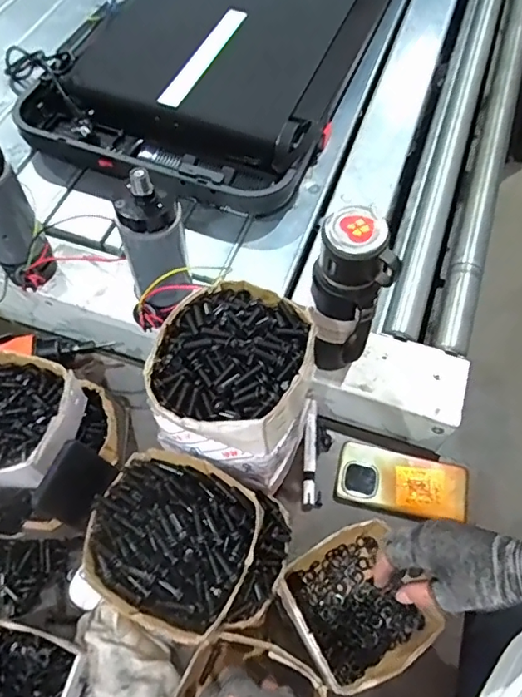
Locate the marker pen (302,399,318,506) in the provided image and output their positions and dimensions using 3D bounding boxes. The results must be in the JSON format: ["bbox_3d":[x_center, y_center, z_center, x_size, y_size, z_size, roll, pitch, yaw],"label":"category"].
[{"bbox_3d":[0.066,0.136,0.694,0.017,0.011,0.137,4,61,1],"label":"marker pen"}]

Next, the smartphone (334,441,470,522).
[{"bbox_3d":[0.184,0.173,0.679,0.167,0.017,0.085,11,61,5],"label":"smartphone"}]

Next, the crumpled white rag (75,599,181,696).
[{"bbox_3d":[-0.151,0.345,0.564,0.093,0.046,0.134,-36,68,-19],"label":"crumpled white rag"}]

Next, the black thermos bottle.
[{"bbox_3d":[0.095,-0.058,0.594,0.078,0.221,0.078,7,61,3],"label":"black thermos bottle"}]

